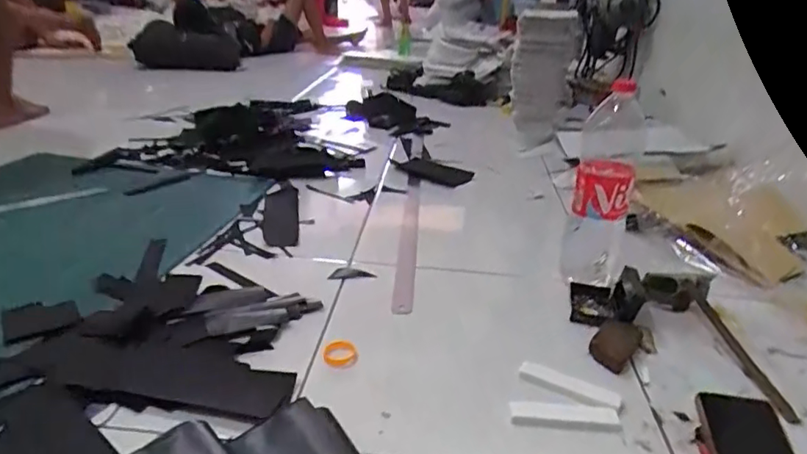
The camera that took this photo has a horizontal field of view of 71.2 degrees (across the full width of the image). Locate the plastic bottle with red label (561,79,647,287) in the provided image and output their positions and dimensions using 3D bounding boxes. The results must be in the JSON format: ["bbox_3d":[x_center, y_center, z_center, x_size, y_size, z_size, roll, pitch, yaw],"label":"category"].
[{"bbox_3d":[0.301,-0.051,0.841,0.095,0.287,0.091,12,27,18],"label":"plastic bottle with red label"}]

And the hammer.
[{"bbox_3d":[0.407,0.141,0.738,0.107,0.042,0.261,3,26,-1],"label":"hammer"}]

